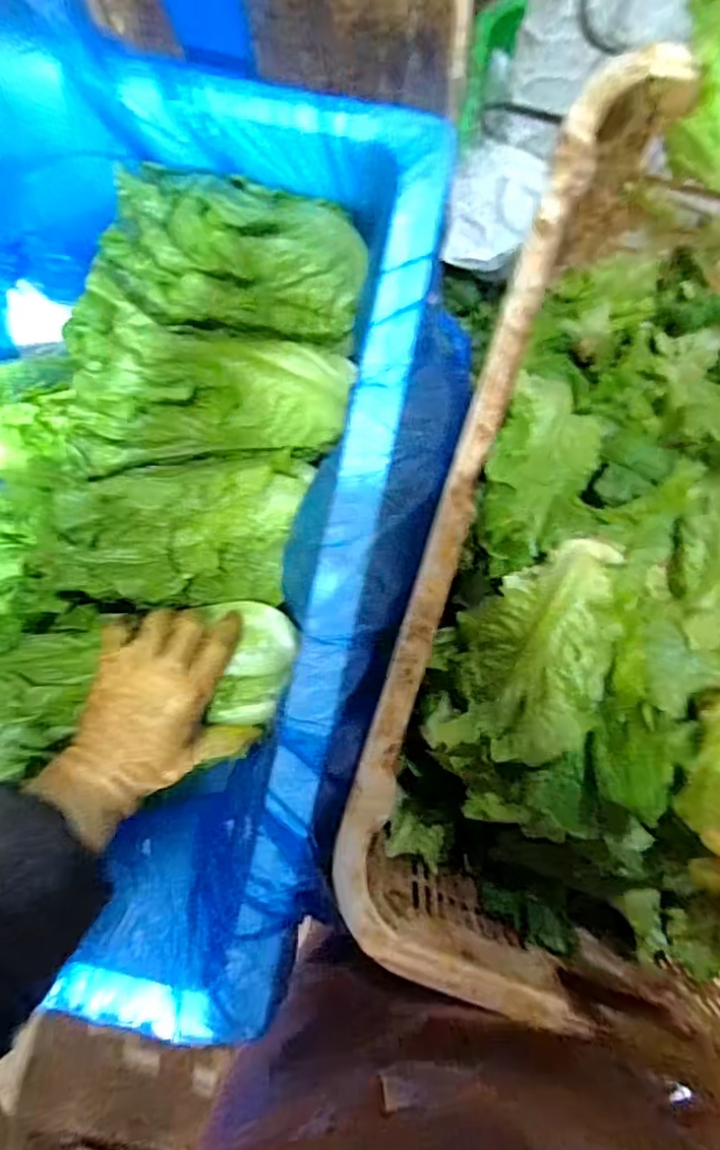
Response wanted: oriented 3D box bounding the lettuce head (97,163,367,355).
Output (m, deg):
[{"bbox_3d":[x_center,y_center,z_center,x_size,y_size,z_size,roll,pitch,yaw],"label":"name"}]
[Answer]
[{"bbox_3d":[-0.101,-0.237,0.451,0.168,0.099,0.104,3,108,-16],"label":"lettuce head"}]

